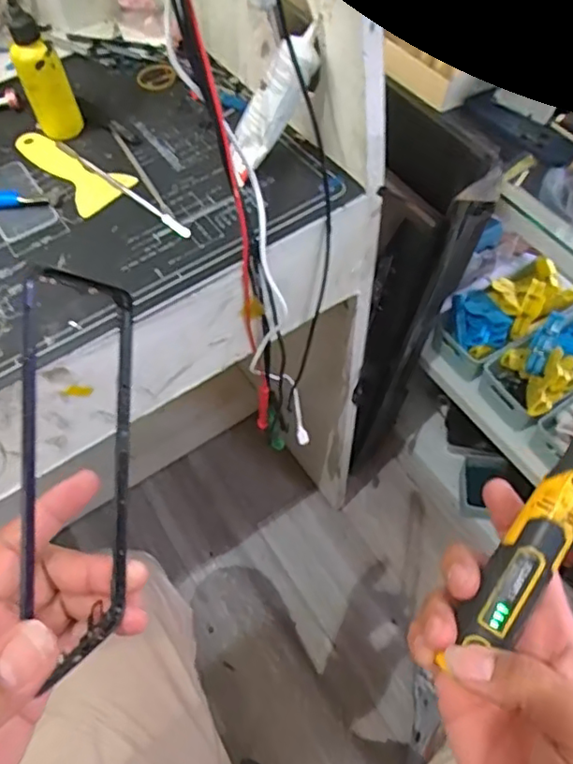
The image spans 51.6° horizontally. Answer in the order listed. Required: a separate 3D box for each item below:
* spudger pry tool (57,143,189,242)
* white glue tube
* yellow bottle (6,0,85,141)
[{"bbox_3d":[-0.139,-0.164,0.492,0.168,0.004,0.009,37,68,21],"label":"spudger pry tool"},{"bbox_3d":[-0.011,-0.211,0.452,0.025,0.120,0.030,0,52,-40],"label":"white glue tube"},{"bbox_3d":[-0.203,-0.256,0.488,0.028,0.115,0.028,6,60,6],"label":"yellow bottle"}]

